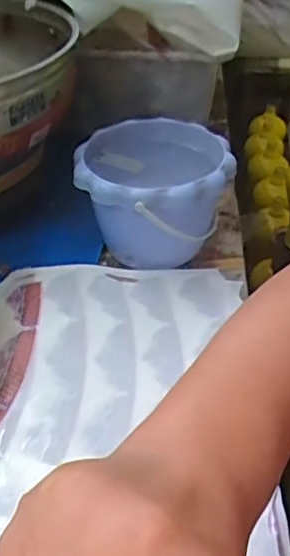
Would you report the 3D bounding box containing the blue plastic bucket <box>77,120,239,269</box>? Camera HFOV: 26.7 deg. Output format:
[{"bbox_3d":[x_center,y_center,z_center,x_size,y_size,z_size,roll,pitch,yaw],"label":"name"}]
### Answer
[{"bbox_3d":[0.010,-0.086,0.660,0.158,0.114,0.168,-9,41,-7],"label":"blue plastic bucket"}]

